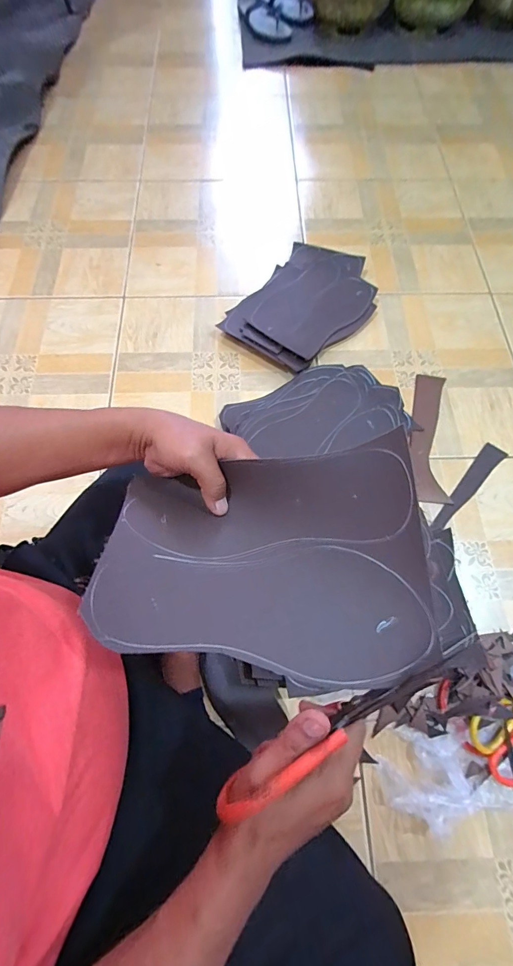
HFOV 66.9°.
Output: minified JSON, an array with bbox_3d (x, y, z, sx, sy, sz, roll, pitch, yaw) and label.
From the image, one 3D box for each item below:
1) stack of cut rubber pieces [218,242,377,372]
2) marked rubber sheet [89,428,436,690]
[{"bbox_3d":[0.106,-0.378,0.816,0.230,0.032,0.318,37,72,13],"label":"stack of cut rubber pieces"},{"bbox_3d":[0.005,0.059,0.304,0.242,0.074,0.168,2,68,1],"label":"marked rubber sheet"}]

